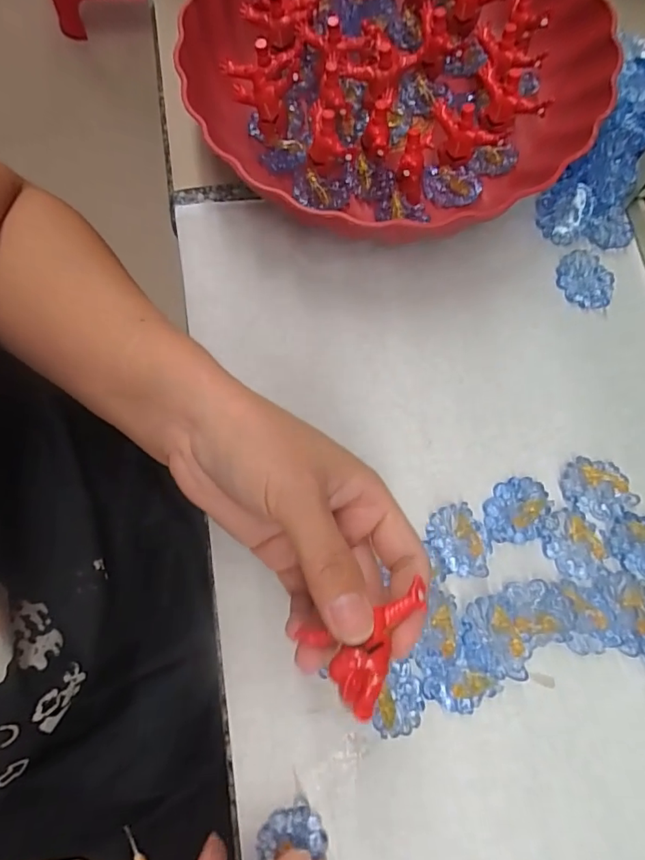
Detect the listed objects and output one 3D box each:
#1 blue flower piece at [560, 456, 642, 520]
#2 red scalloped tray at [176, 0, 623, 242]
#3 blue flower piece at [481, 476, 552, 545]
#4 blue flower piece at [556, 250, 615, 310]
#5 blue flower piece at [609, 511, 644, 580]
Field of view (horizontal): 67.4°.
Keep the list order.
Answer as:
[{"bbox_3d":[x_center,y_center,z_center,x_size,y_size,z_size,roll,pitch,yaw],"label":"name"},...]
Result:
[{"bbox_3d":[0.146,0.030,0.255,0.031,0.009,0.035,-36,78,-9],"label":"blue flower piece"},{"bbox_3d":[0.042,-0.215,0.290,0.218,0.067,0.217,-32,78,-8],"label":"red scalloped tray"},{"bbox_3d":[0.102,0.042,0.254,0.032,0.005,0.033,-1,75,-1],"label":"blue flower piece"},{"bbox_3d":[0.157,-0.089,0.289,0.036,0.006,0.028,42,79,10],"label":"blue flower piece"},{"bbox_3d":[0.164,0.058,0.245,0.030,0.014,0.031,0,75,0],"label":"blue flower piece"}]

